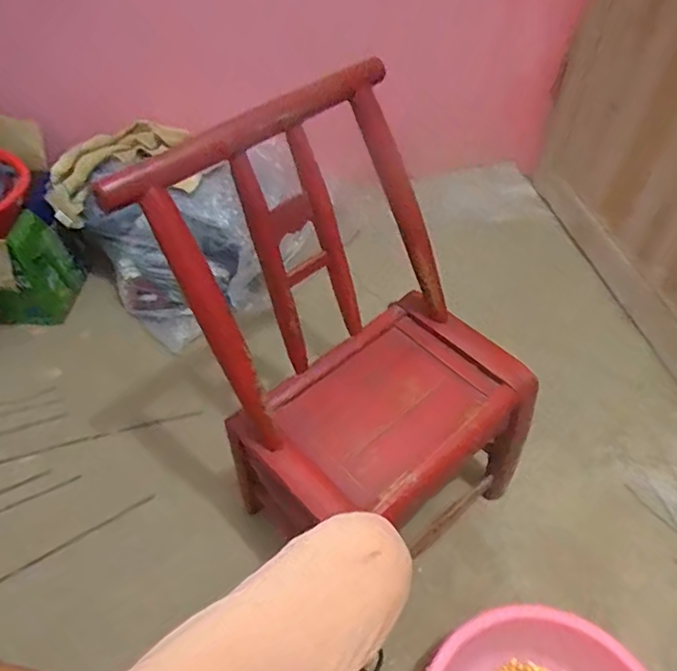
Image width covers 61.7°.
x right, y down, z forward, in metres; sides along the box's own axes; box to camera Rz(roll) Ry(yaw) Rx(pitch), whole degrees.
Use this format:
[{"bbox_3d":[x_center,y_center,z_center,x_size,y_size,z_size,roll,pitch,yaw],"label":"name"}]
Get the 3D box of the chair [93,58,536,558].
[{"bbox_3d":[0.040,0.035,0.787,0.377,0.596,0.377,-37,59,-25],"label":"chair"}]

